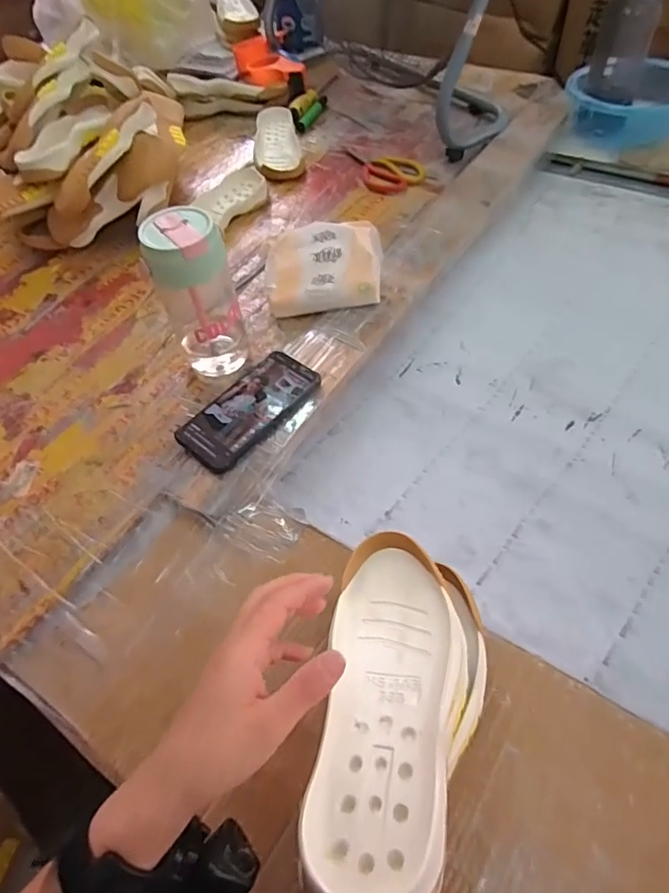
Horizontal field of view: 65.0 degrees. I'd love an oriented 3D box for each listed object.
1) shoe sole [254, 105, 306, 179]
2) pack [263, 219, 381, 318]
[{"bbox_3d":[-0.104,-0.556,0.958,0.084,0.033,0.198,-8,55,-1],"label":"shoe sole"},{"bbox_3d":[-0.011,-0.240,0.695,0.146,0.091,0.114,1,55,5],"label":"pack"}]

